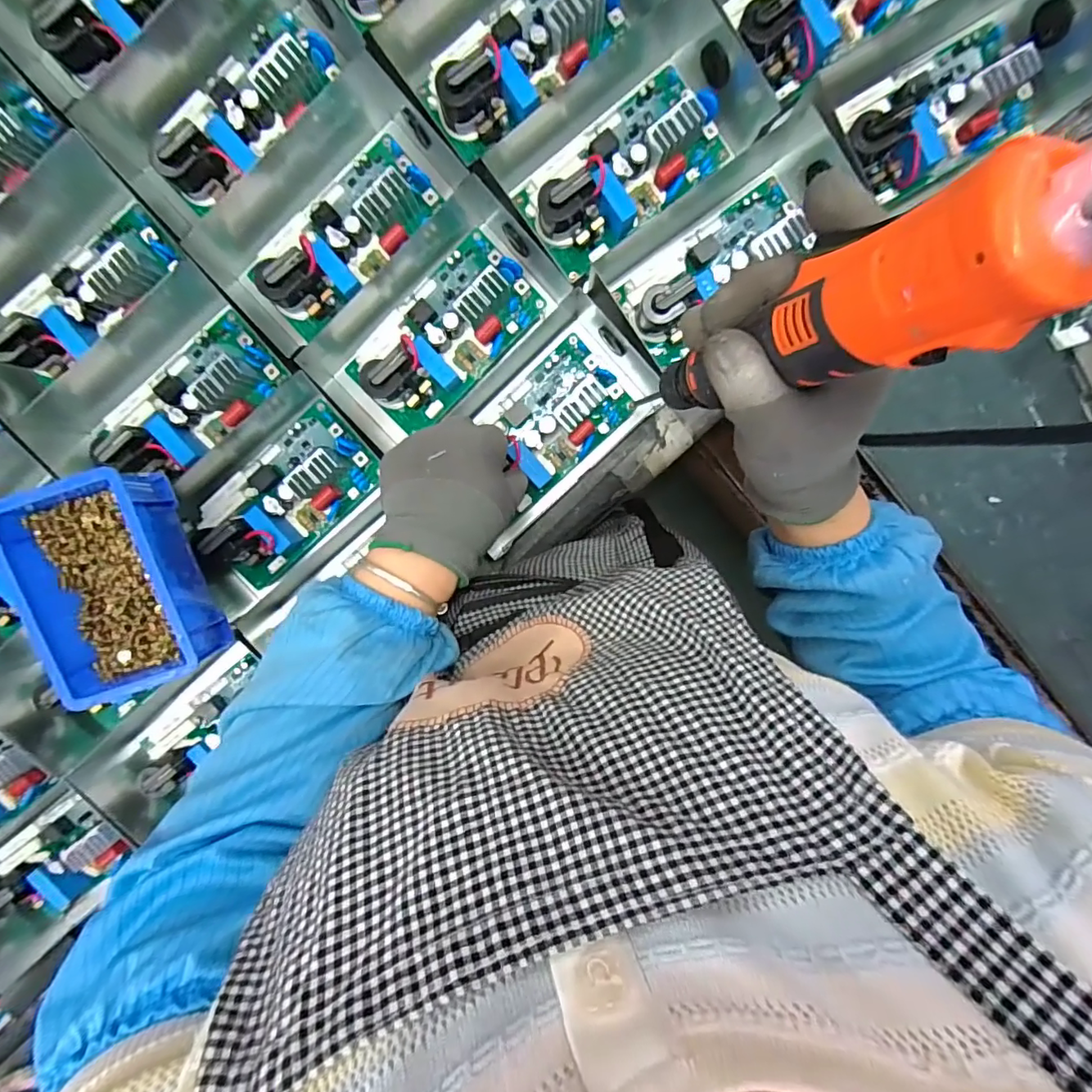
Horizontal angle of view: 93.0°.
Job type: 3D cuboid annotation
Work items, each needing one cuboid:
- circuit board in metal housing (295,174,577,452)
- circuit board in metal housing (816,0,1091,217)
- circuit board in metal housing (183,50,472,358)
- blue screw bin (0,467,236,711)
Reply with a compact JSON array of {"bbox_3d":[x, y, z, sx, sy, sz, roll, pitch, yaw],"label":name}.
[{"bbox_3d":[-0.087,-0.173,0.425,0.202,0.066,0.105,-42,98,5],"label":"circuit board in metal housing"},{"bbox_3d":[0.302,-0.348,0.404,0.217,0.076,0.121,-31,99,3],"label":"circuit board in metal housing"},{"bbox_3d":[-0.174,-0.261,0.410,0.200,0.060,0.122,-42,98,5],"label":"circuit board in metal housing"},{"bbox_3d":[-0.305,0.030,0.369,0.096,0.050,0.155,-16,99,1],"label":"blue screw bin"}]

